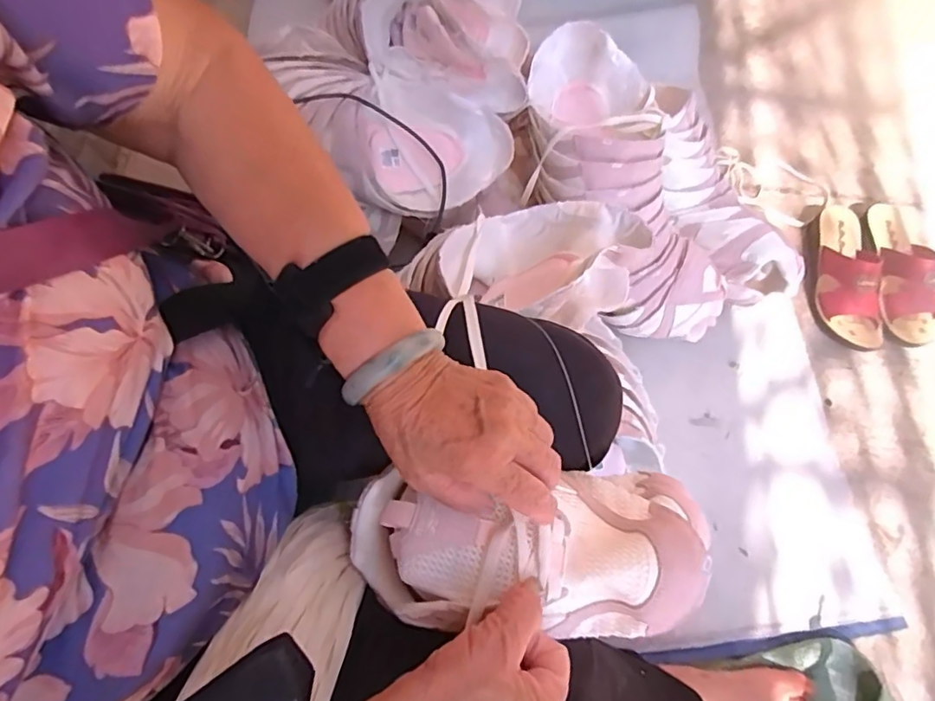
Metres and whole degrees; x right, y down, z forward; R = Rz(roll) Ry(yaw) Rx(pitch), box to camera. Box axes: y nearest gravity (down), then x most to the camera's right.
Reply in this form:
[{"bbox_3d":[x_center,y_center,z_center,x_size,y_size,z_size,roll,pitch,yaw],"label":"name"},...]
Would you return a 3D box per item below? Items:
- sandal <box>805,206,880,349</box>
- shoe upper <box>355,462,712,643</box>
[{"bbox_3d":[0.559,-0.121,0.815,0.088,0.089,0.225,4,70,0],"label":"sandal"},{"bbox_3d":[0.033,0.124,0.354,0.219,0.057,0.103,-1,70,6],"label":"shoe upper"}]

